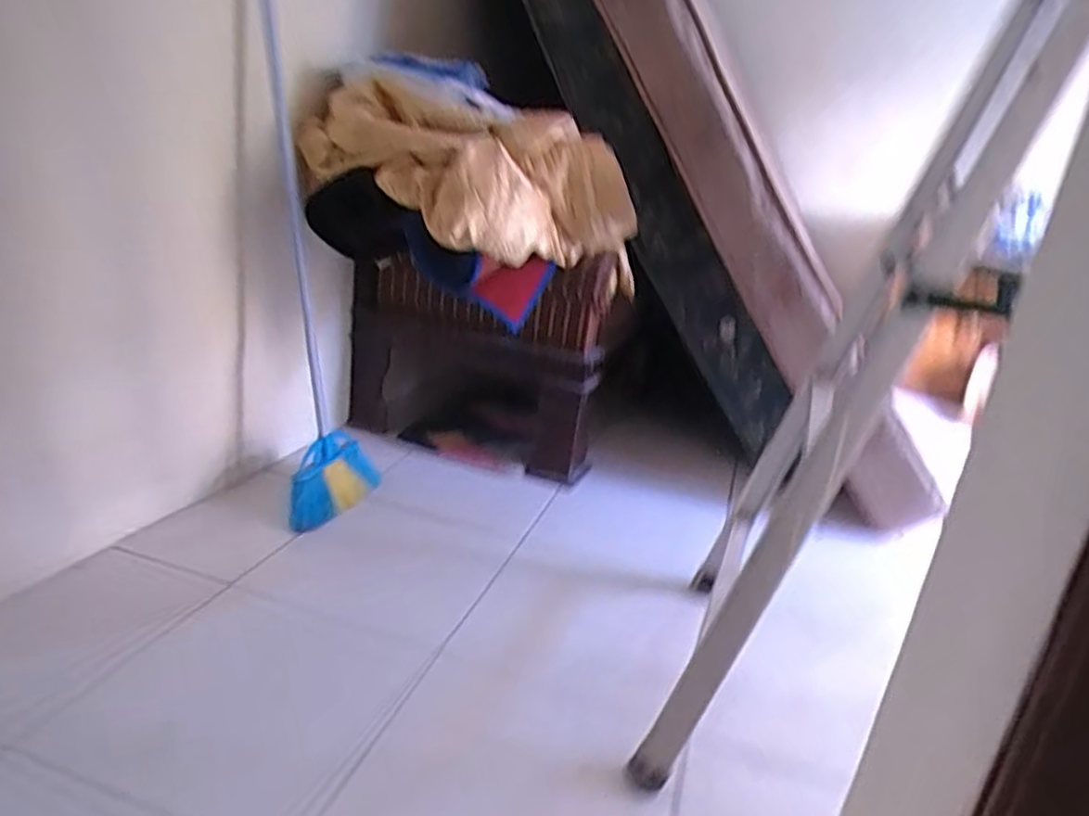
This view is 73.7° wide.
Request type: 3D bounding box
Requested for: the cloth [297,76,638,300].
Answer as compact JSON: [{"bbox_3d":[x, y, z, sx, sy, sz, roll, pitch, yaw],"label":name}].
[{"bbox_3d":[-0.094,-0.459,1.439,0.731,0.287,0.275,13,18,-19],"label":"cloth"}]

